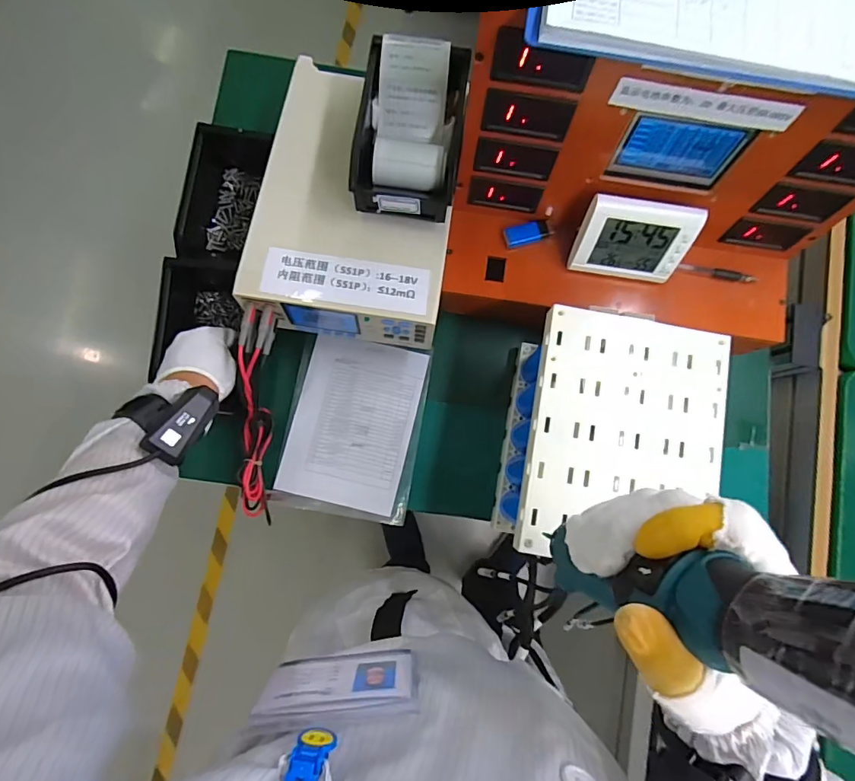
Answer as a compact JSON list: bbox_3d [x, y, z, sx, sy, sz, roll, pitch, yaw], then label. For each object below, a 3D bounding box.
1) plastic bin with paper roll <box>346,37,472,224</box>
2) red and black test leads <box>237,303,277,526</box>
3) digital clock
[{"bbox_3d":[-0.018,-0.275,0.493,0.108,0.065,0.183,8,83,-1],"label":"plastic bin with paper roll"},{"bbox_3d":[-0.196,0.031,0.533,0.032,0.057,0.254,8,110,-1],"label":"red and black test leads"},{"bbox_3d":[0.220,-0.163,0.496,0.109,0.090,0.026,8,53,-1],"label":"digital clock"}]

